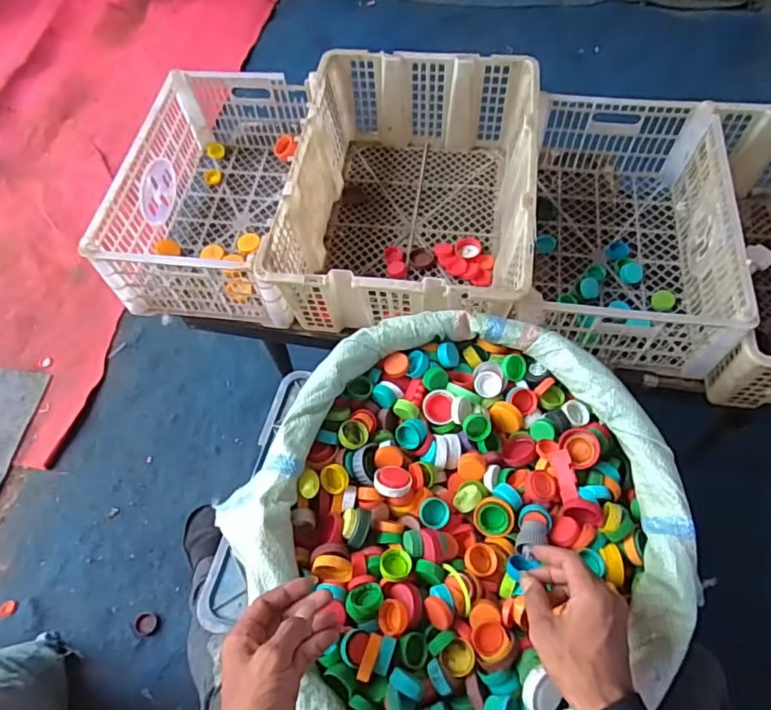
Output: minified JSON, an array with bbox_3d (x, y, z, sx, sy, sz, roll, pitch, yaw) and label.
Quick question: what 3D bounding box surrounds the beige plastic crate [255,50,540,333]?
[{"bbox_3d":[0.041,-0.250,0.865,0.349,0.186,0.477,7,63,5],"label":"beige plastic crate"}]

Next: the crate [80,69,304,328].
[{"bbox_3d":[-0.263,-0.273,0.915,0.276,0.152,0.419,7,63,5],"label":"crate"}]

